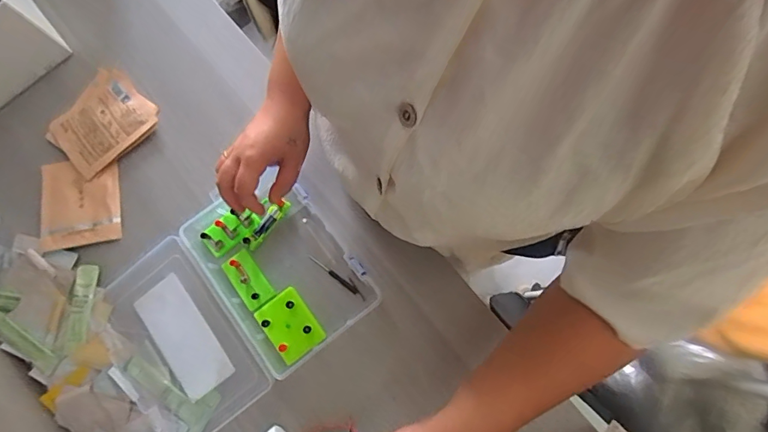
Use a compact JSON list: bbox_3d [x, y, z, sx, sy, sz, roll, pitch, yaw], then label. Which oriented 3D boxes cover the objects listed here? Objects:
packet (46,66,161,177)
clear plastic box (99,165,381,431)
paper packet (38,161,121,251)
[{"bbox_3d":[-0.396,-0.131,0.606,0.116,0.014,0.131,42,84,10],"label":"packet"},{"bbox_3d":[-0.195,0.111,0.543,0.312,0.041,0.231,-38,79,-5],"label":"clear plastic box"},{"bbox_3d":[-0.422,-0.022,0.593,0.111,0.006,0.119,-8,79,1],"label":"paper packet"}]

